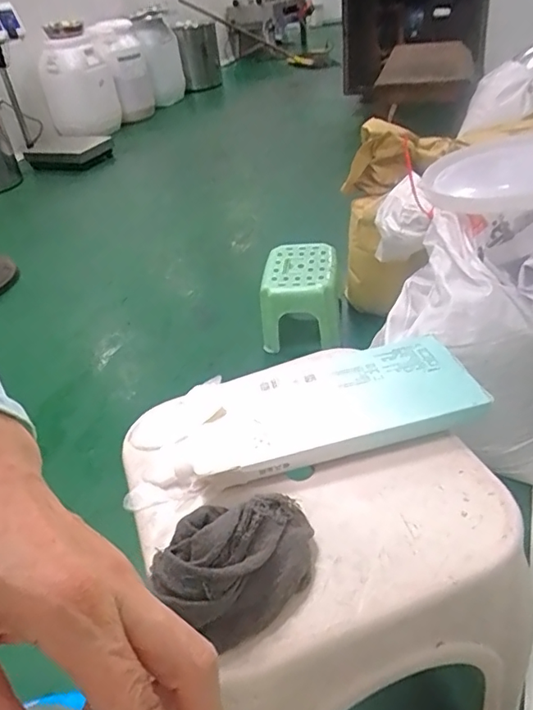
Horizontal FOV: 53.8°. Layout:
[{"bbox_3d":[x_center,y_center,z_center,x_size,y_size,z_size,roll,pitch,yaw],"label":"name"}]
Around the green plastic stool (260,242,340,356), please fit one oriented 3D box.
[{"bbox_3d":[0.092,-0.148,1.370,0.201,0.183,0.239,2,38,11],"label":"green plastic stool"}]

